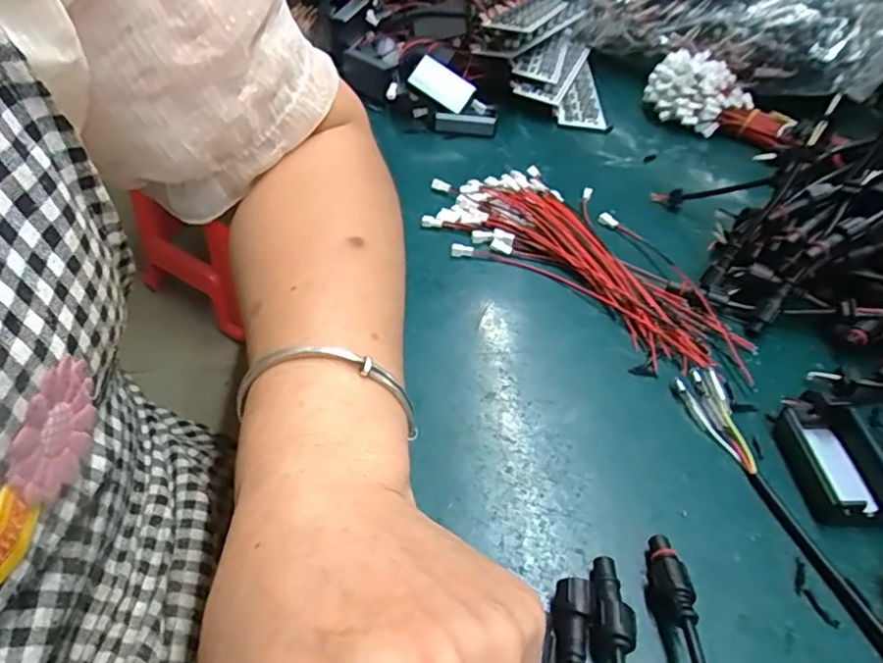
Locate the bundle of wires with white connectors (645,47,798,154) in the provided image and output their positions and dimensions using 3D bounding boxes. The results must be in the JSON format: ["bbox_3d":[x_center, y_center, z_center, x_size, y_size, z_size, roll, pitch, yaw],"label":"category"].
[{"bbox_3d":[0.234,-0.198,0.494,0.117,0.046,0.069,35,53,12],"label":"bundle of wires with white connectors"}]

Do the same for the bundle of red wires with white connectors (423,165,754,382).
[{"bbox_3d":[0.085,-0.049,0.353,0.102,0.011,0.211,-33,53,-29],"label":"bundle of red wires with white connectors"}]

